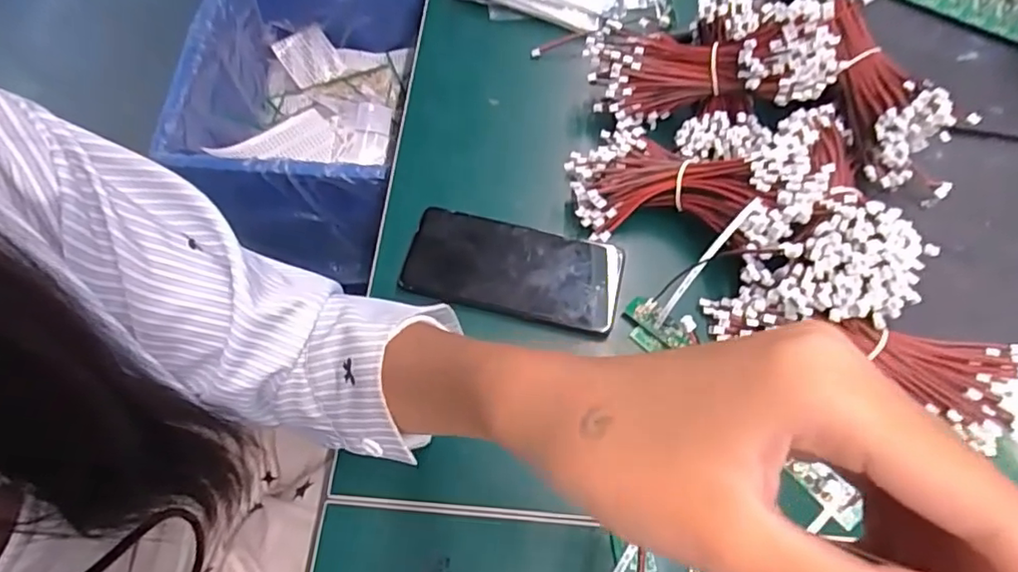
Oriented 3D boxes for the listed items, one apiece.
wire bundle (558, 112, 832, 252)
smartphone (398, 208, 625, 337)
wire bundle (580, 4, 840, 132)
[{"bbox_3d":[0.139,-0.088,0.431,0.185,0.041,0.114,6,63,21],"label":"wire bundle"},{"bbox_3d":[0.003,-0.013,0.434,0.157,0.005,0.067,12,79,3],"label":"smartphone"},{"bbox_3d":[0.154,-0.178,0.464,0.191,0.074,0.093,3,62,25],"label":"wire bundle"}]

